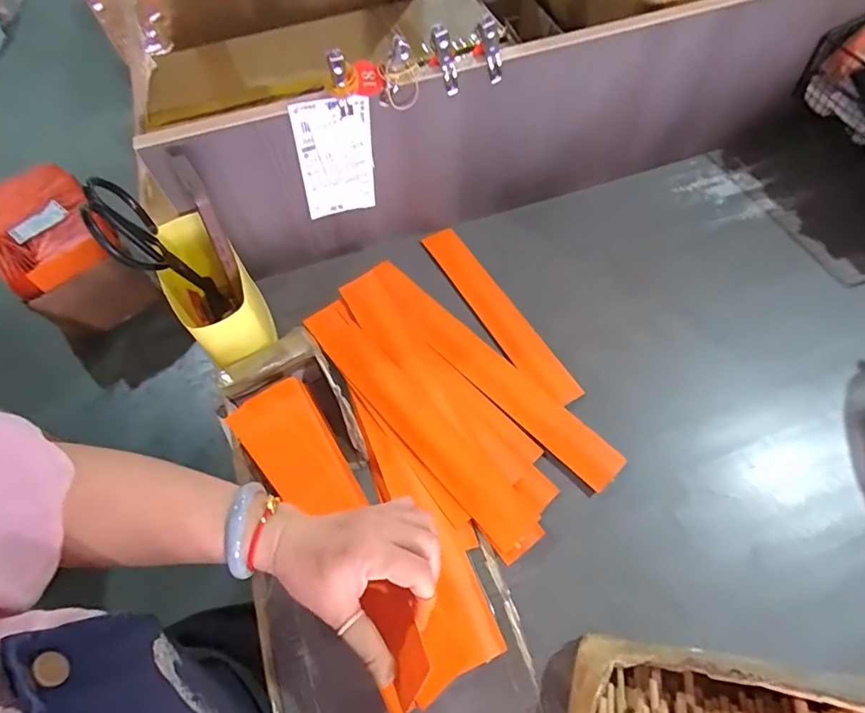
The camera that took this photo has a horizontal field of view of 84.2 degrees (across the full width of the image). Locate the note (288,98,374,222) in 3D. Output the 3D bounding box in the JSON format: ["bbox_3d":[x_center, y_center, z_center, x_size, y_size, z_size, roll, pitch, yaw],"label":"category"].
[{"bbox_3d":[-0.099,-0.203,0.499,0.082,0.133,0.006,-18,61,-7],"label":"note"}]

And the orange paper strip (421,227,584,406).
[{"bbox_3d":[0.072,-0.049,0.535,0.046,0.009,0.248,-29,70,-20],"label":"orange paper strip"}]

